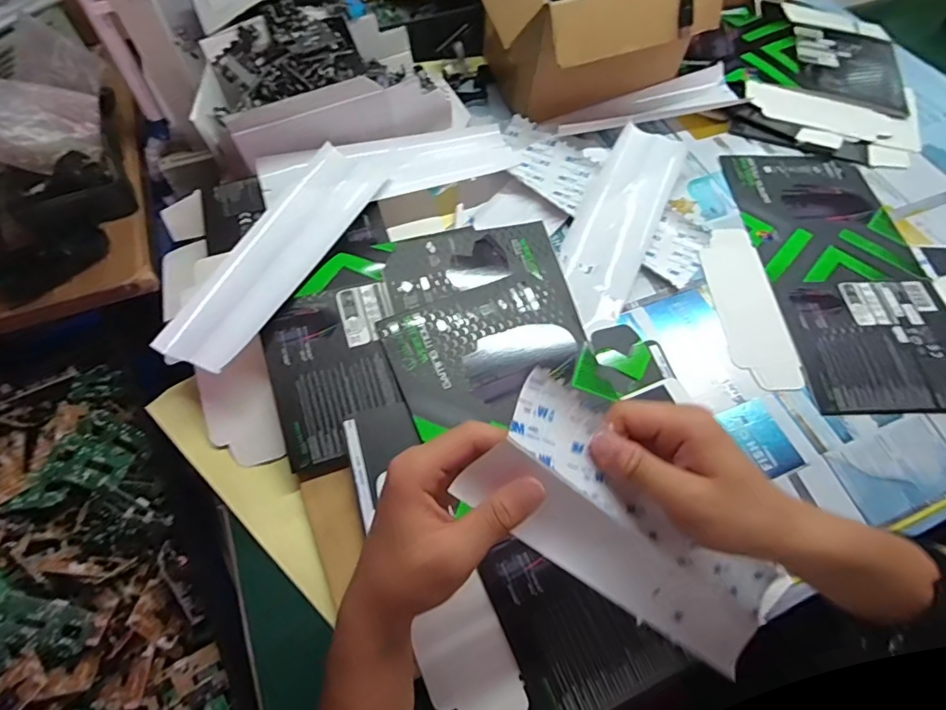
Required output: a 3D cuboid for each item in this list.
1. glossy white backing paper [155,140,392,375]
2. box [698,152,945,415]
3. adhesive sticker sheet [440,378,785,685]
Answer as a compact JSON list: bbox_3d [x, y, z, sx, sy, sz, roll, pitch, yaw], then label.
[{"bbox_3d":[-0.190,-0.107,0.496,0.085,0.020,0.281,23,63,12],"label":"glossy white backing paper"},{"bbox_3d":[0.414,-0.102,0.572,0.305,0.013,0.360,-2,61,-2],"label":"box"},{"bbox_3d":[0.116,0.125,0.332,0.285,0.014,0.090,39,79,-24],"label":"adhesive sticker sheet"}]

